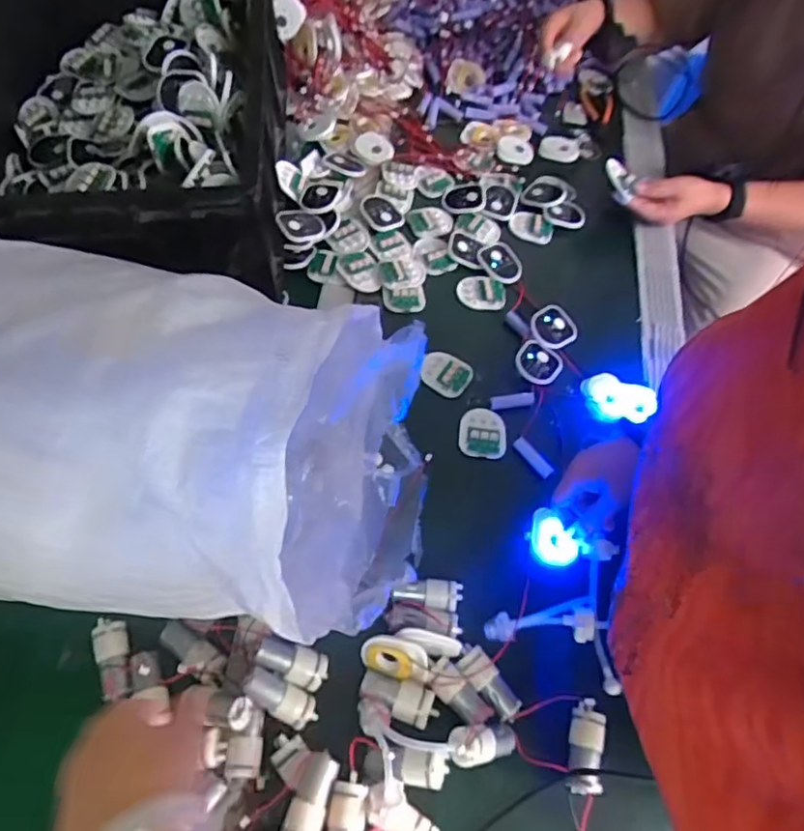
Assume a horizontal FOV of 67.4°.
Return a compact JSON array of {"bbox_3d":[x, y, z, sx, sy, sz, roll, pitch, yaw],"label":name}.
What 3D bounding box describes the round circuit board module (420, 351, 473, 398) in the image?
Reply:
[{"bbox_3d":[0.050,-0.048,0.691,0.056,0.012,0.054,27,62,11],"label":"round circuit board module"}]

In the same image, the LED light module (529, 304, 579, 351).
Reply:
[{"bbox_3d":[0.186,-0.108,0.730,0.068,0.011,0.055,-31,87,-32],"label":"LED light module"}]

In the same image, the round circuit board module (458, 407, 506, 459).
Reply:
[{"bbox_3d":[0.088,0.018,0.659,0.050,0.007,0.061,7,60,0],"label":"round circuit board module"}]

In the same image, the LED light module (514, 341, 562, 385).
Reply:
[{"bbox_3d":[0.158,-0.061,0.701,0.061,0.016,0.061,41,52,-7],"label":"LED light module"}]

